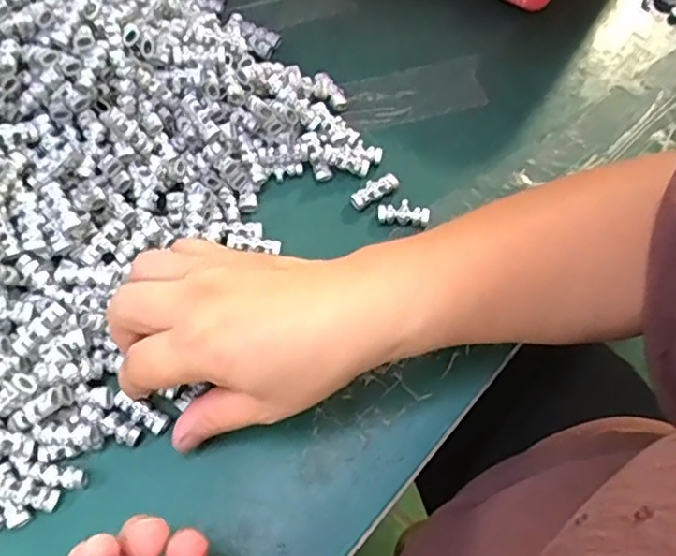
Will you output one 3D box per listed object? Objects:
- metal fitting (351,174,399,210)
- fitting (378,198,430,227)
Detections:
[{"bbox_3d":[0.022,-0.053,0.372,0.029,0.008,0.011,-28,67,-16],"label":"metal fitting"},{"bbox_3d":[0.039,-0.039,0.367,0.029,0.009,0.014,7,62,0],"label":"fitting"}]

